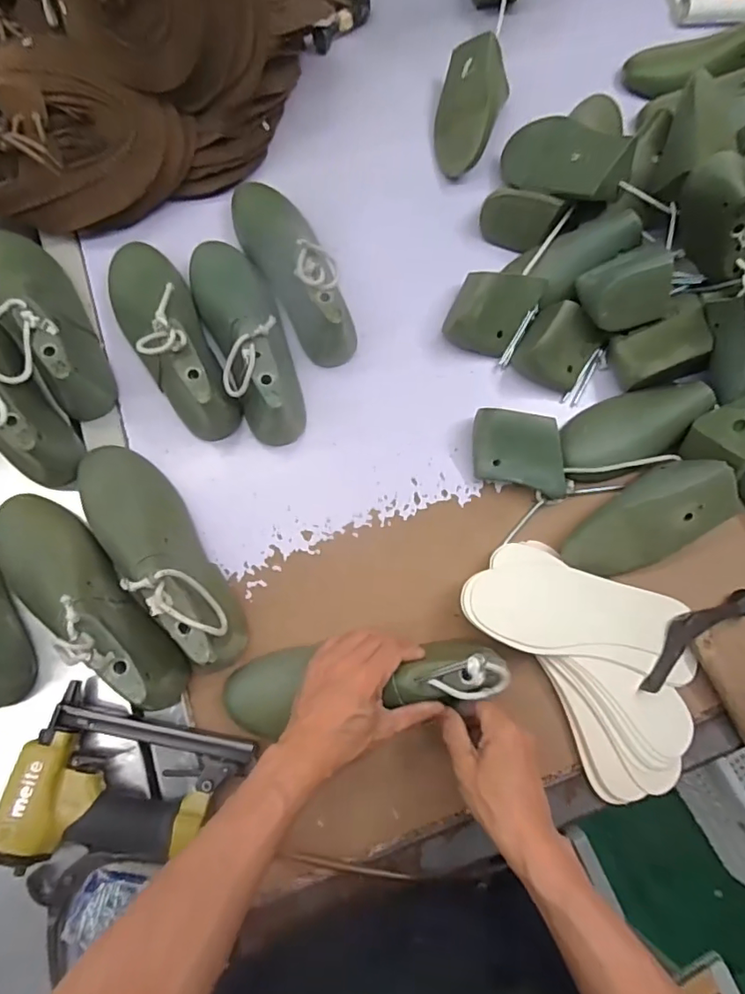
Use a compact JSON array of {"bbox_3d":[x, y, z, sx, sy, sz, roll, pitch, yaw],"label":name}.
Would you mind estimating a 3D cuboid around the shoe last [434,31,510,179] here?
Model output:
[{"bbox_3d":[0.129,-0.500,0.680,0.084,0.074,0.172,11,74,-1],"label":"shoe last"}]

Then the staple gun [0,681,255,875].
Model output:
[{"bbox_3d":[-0.211,0.256,0.452,0.178,0.043,0.135,20,74,1],"label":"staple gun"}]

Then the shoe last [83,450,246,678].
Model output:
[{"bbox_3d":[-0.204,0.049,0.491,0.078,0.090,0.250,-32,79,-12],"label":"shoe last"}]

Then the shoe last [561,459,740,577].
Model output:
[{"bbox_3d":[0.287,0.026,0.538,0.178,0.058,0.085,-31,79,-12],"label":"shoe last"}]

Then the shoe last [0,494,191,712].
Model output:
[{"bbox_3d":[-0.260,0.082,0.455,0.246,0.085,0.082,39,75,7],"label":"shoe last"}]

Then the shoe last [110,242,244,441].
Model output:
[{"bbox_3d":[-0.222,-0.182,0.558,0.083,0.101,0.262,-28,78,-11],"label":"shoe last"}]

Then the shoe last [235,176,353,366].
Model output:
[{"bbox_3d":[-0.092,-0.267,0.591,0.071,0.091,0.254,-23,78,-10],"label":"shoe last"}]

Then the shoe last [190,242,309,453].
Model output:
[{"bbox_3d":[-0.136,-0.185,0.572,0.086,0.093,0.261,-21,77,-10],"label":"shoe last"}]

